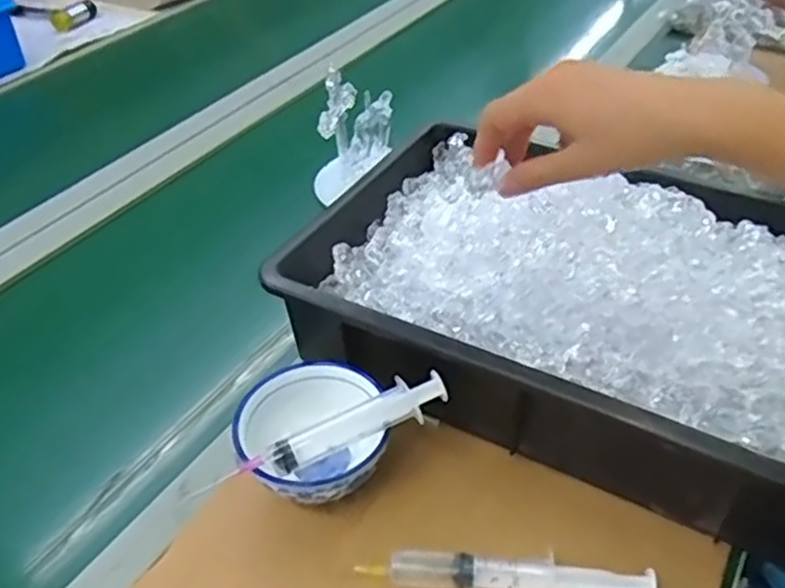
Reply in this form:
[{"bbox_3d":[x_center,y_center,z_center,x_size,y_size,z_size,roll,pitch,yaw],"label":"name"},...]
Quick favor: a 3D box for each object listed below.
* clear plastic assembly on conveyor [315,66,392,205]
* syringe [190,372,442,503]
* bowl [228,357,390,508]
[{"bbox_3d":[-0.046,-0.172,0.769,0.055,0.112,0.101,12,43,18],"label":"clear plastic assembly on conveyor"},{"bbox_3d":[-0.039,0.086,0.441,0.154,0.025,0.021,-18,42,-15],"label":"syringe"},{"bbox_3d":[-0.052,0.097,0.479,0.096,0.047,0.105,-2,42,2],"label":"bowl"}]

